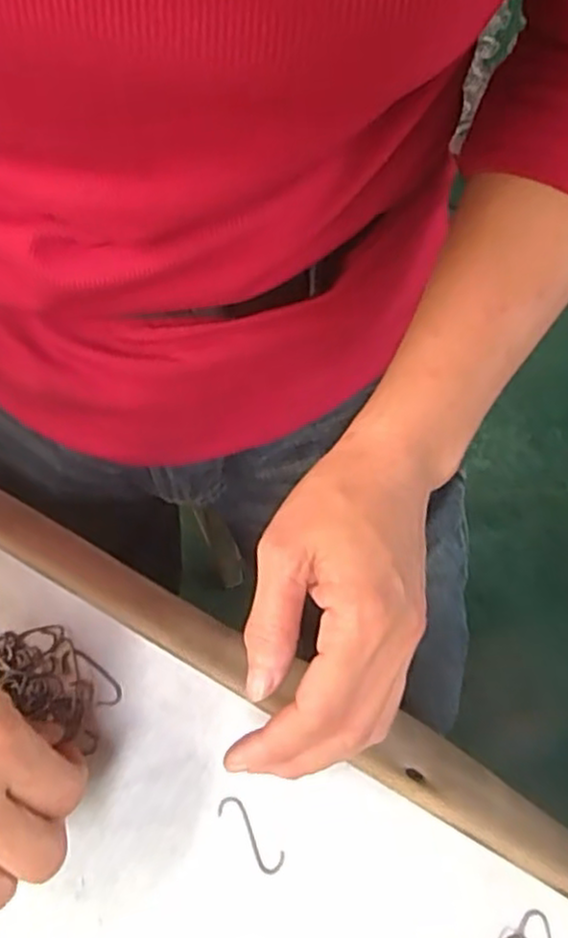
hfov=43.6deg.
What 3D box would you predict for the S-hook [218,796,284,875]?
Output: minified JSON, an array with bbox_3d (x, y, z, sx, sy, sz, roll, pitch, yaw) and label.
[{"bbox_3d":[-0.014,0.154,0.298,0.011,0.004,0.036,-42,77,-13],"label":"S-hook"}]

